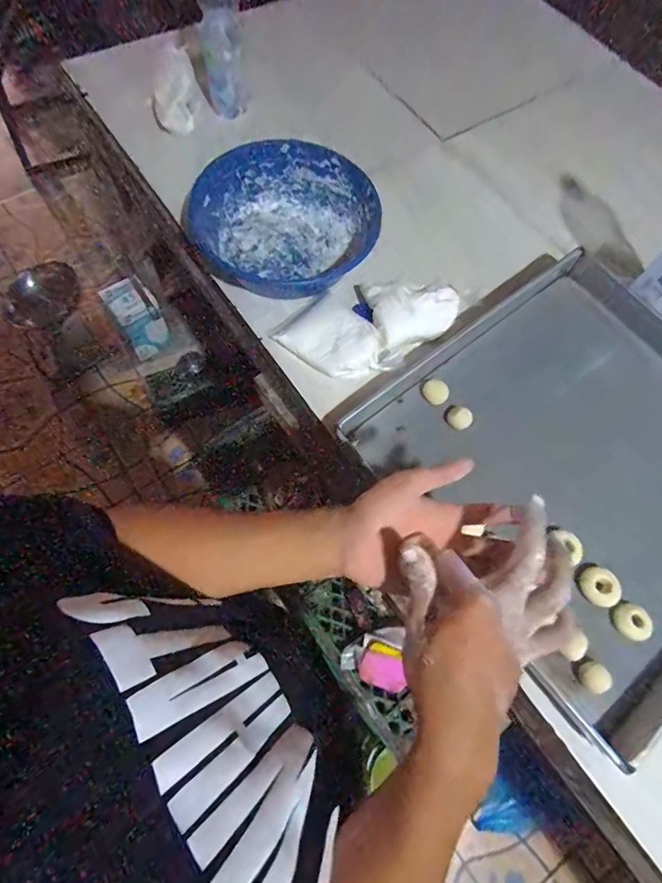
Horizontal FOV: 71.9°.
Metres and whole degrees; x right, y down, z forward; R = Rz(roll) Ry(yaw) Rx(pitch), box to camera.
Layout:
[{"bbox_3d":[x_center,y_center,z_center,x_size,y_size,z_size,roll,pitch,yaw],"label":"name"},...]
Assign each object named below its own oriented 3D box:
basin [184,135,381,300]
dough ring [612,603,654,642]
[{"bbox_3d":[-0.069,-0.330,0.675,0.246,0.076,0.239,1,68,-2],"label":"basin"},{"bbox_3d":[0.343,0.206,0.519,0.033,0.018,0.039,-28,71,-13],"label":"dough ring"}]

